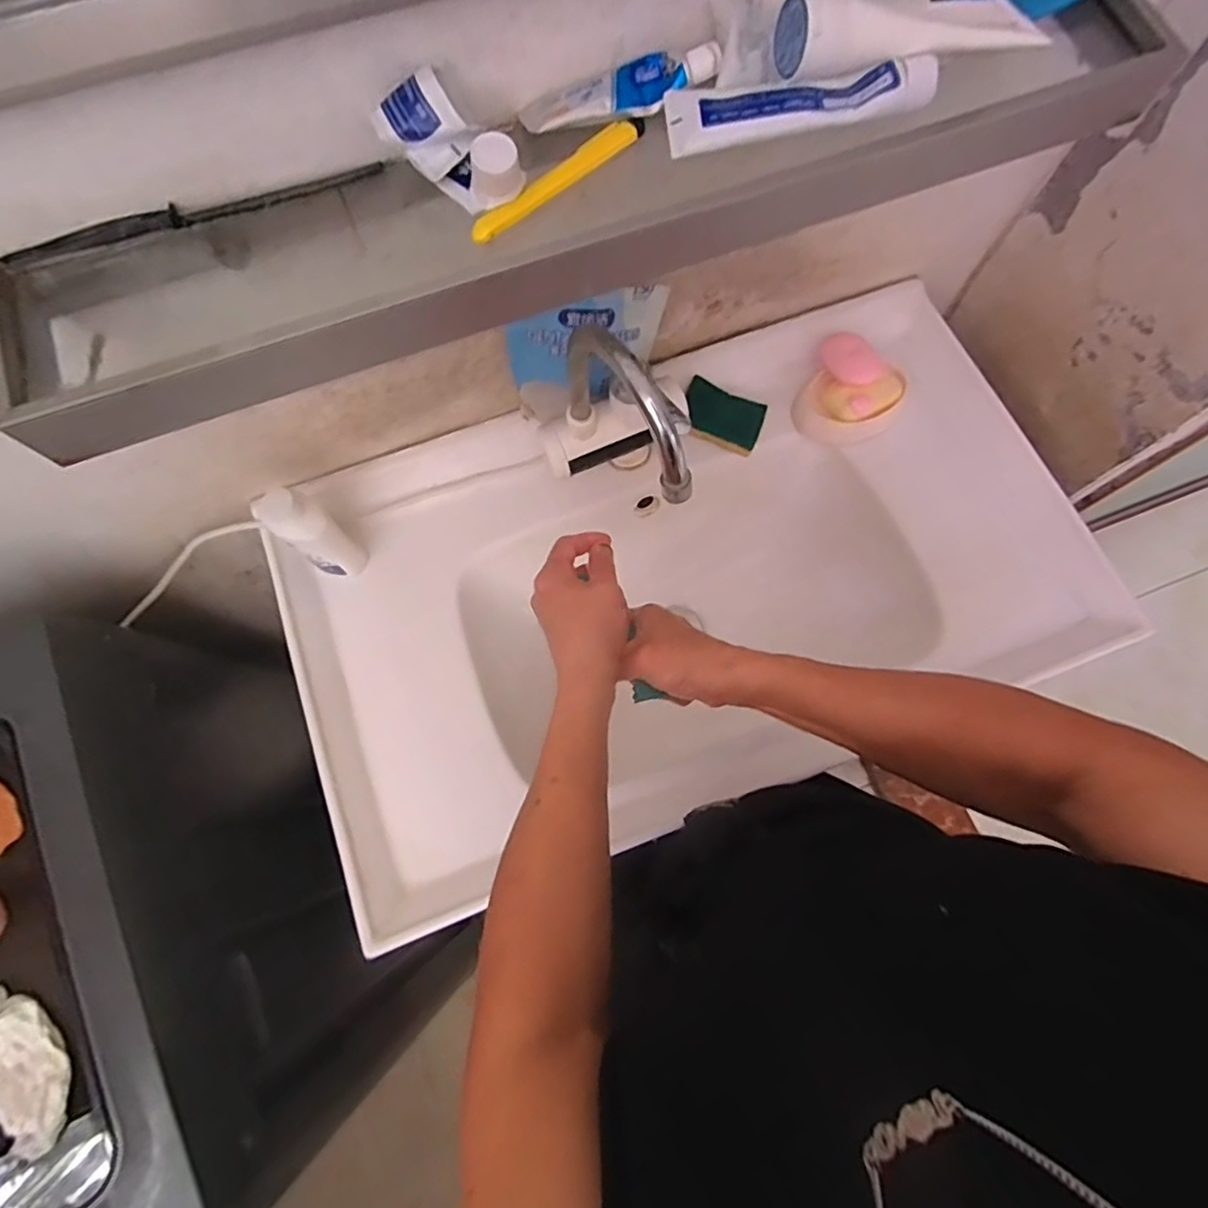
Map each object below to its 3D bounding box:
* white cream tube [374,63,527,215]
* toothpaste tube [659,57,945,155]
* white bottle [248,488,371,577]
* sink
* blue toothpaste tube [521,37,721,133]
[{"bbox_3d":[-0.089,-0.267,0.355,0.079,0.049,0.031,33,77,10],"label":"white cream tube"},{"bbox_3d":[0.120,-0.315,0.379,0.161,0.024,0.046,-5,73,0],"label":"toothpaste tube"},{"bbox_3d":[-0.283,-0.067,0.594,0.055,0.112,0.051,38,78,11],"label":"white bottle"},{"bbox_3d":[0.083,-0.017,0.709,0.803,0.180,0.459,-21,74,-5],"label":"sink"},{"bbox_3d":[0.011,-0.328,0.388,0.128,0.017,0.029,-19,74,-4],"label":"blue toothpaste tube"}]

